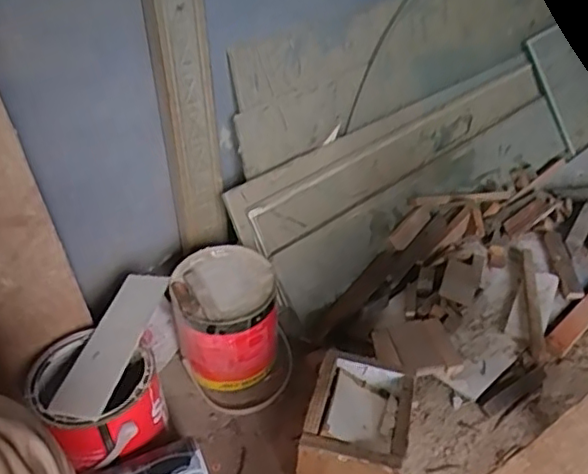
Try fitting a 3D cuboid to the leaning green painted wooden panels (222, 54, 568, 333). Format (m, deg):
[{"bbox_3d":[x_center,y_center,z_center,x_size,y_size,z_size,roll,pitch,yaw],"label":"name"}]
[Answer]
[{"bbox_3d":[0.255,-0.145,1.170,0.857,0.241,0.050,-32,8,-32],"label":"leaning green painted wooden panels"}]

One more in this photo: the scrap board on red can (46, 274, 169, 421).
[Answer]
[{"bbox_3d":[-0.230,0.132,0.761,0.061,0.014,0.228,13,44,5],"label":"scrap board on red can"}]

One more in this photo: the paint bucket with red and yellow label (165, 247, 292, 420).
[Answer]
[{"bbox_3d":[-0.093,0.134,0.879,0.153,0.160,0.183,-14,40,-12],"label":"paint bucket with red and yellow label"}]

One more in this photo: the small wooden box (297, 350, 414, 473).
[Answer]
[{"bbox_3d":[0.084,0.248,0.766,0.121,0.109,0.168,8,41,14],"label":"small wooden box"}]

